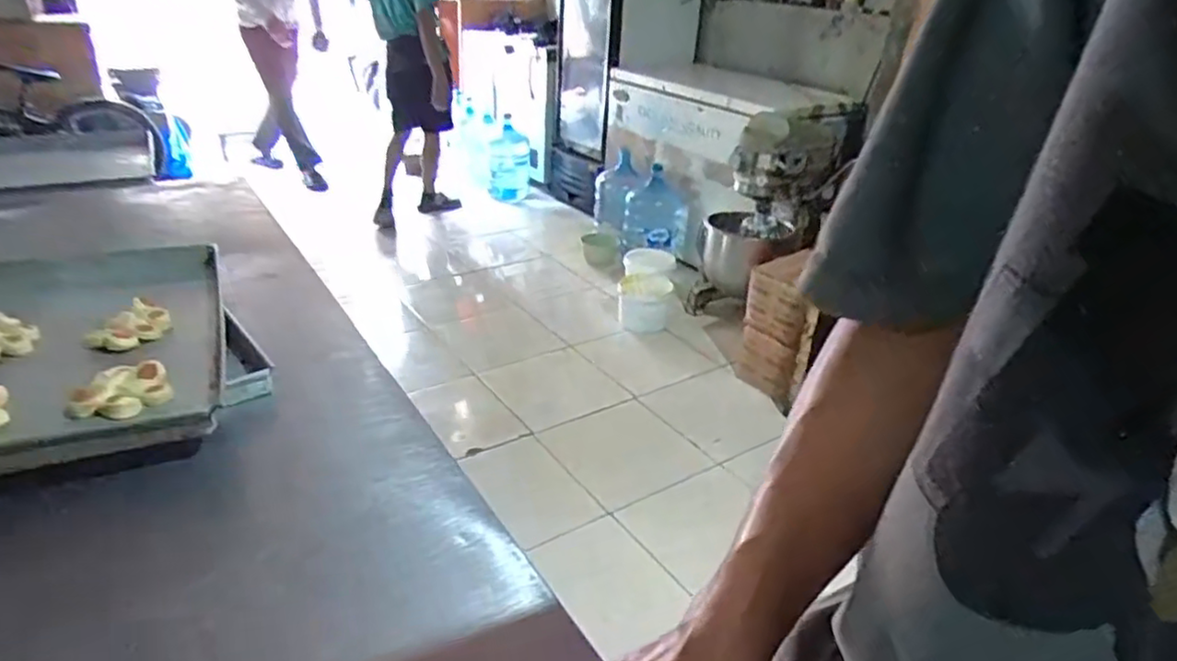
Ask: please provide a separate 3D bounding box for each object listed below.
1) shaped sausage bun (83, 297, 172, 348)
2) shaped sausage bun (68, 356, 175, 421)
[{"bbox_3d":[-0.510,-0.004,0.764,0.080,0.029,0.074,-17,34,-34],"label":"shaped sausage bun"},{"bbox_3d":[-0.434,0.057,0.640,0.080,0.027,0.057,-15,32,-31],"label":"shaped sausage bun"}]

